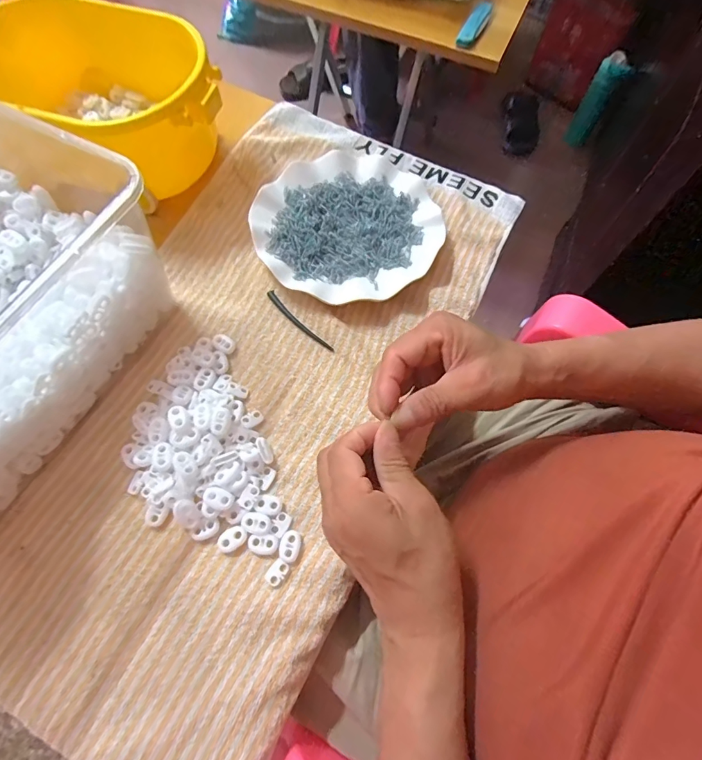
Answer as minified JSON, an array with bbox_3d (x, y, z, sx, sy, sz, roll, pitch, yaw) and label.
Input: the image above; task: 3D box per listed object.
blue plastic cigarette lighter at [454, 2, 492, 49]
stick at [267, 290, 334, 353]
[{"bbox_3d":[0.173,-0.491,0.574,0.025,0.021,0.071,31,72,10],"label":"blue plastic cigarette lighter"},{"bbox_3d":[-0.050,-0.055,0.390,0.010,0.004,0.087,-41,74,-17],"label":"stick"}]

